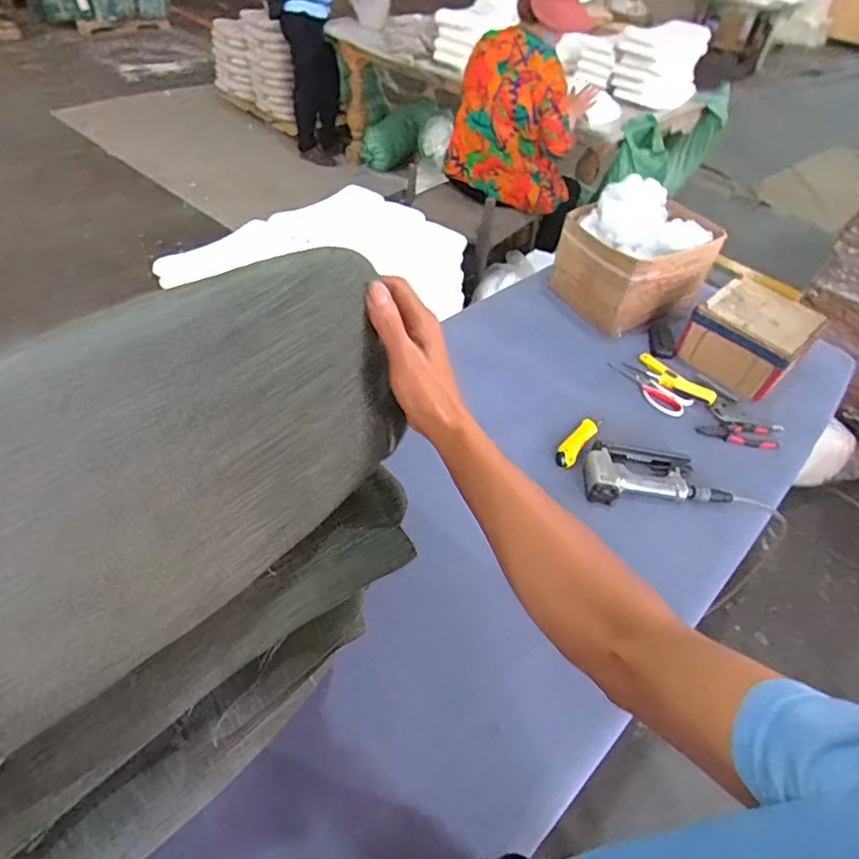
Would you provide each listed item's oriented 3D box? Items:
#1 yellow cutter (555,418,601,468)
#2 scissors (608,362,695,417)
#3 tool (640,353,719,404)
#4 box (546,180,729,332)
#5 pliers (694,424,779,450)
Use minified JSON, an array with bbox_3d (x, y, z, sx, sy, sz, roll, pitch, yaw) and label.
[{"bbox_3d":[0.277,0.023,1.012,0.041,0.038,0.125,33,51,22],"label":"yellow cutter"},{"bbox_3d":[0.471,-0.095,1.148,0.081,0.016,0.186,-21,53,-24],"label":"scissors"},{"bbox_3d":[0.526,-0.112,1.155,0.059,0.032,0.186,-21,53,-24],"label":"tool"},{"bbox_3d":[0.490,-0.417,1.286,0.280,0.244,0.255,-21,53,-24],"label":"box"},{"bbox_3d":[0.617,0.008,1.071,0.158,0.021,0.051,4,47,-3],"label":"pliers"}]

